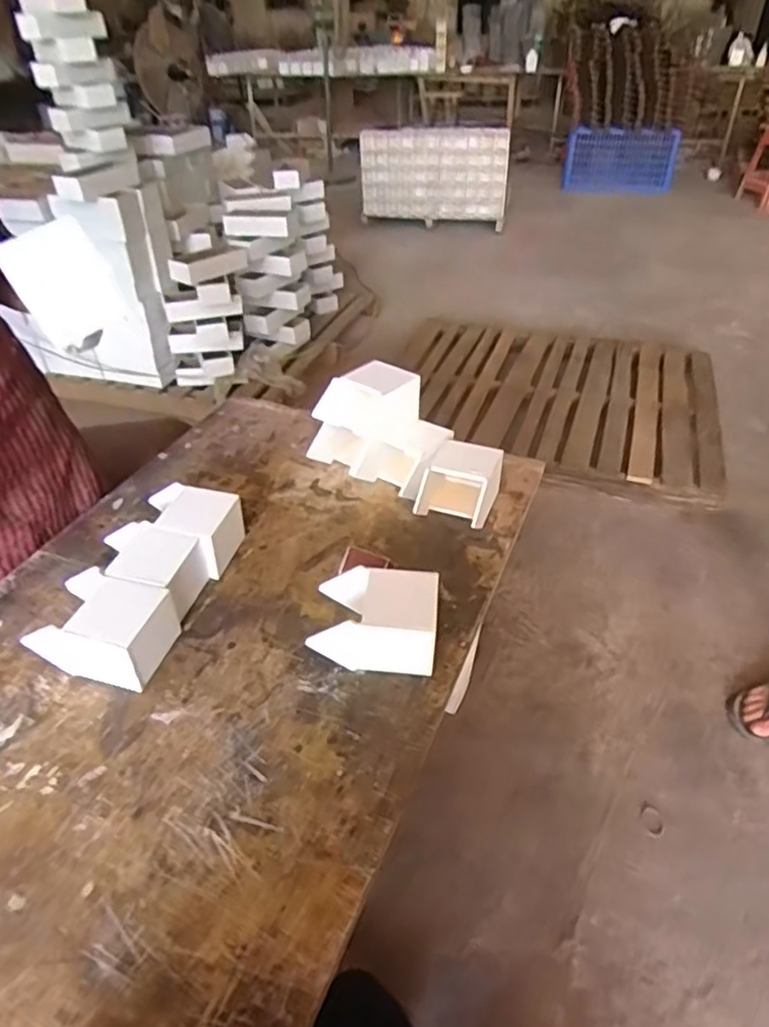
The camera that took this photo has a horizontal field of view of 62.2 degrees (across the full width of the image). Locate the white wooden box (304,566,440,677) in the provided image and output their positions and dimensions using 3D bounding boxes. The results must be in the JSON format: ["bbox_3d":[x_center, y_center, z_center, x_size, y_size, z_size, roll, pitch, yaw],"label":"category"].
[{"bbox_3d":[-0.011,0.132,0.788,0.151,0.080,0.100,4,38,8],"label":"white wooden box"}]

